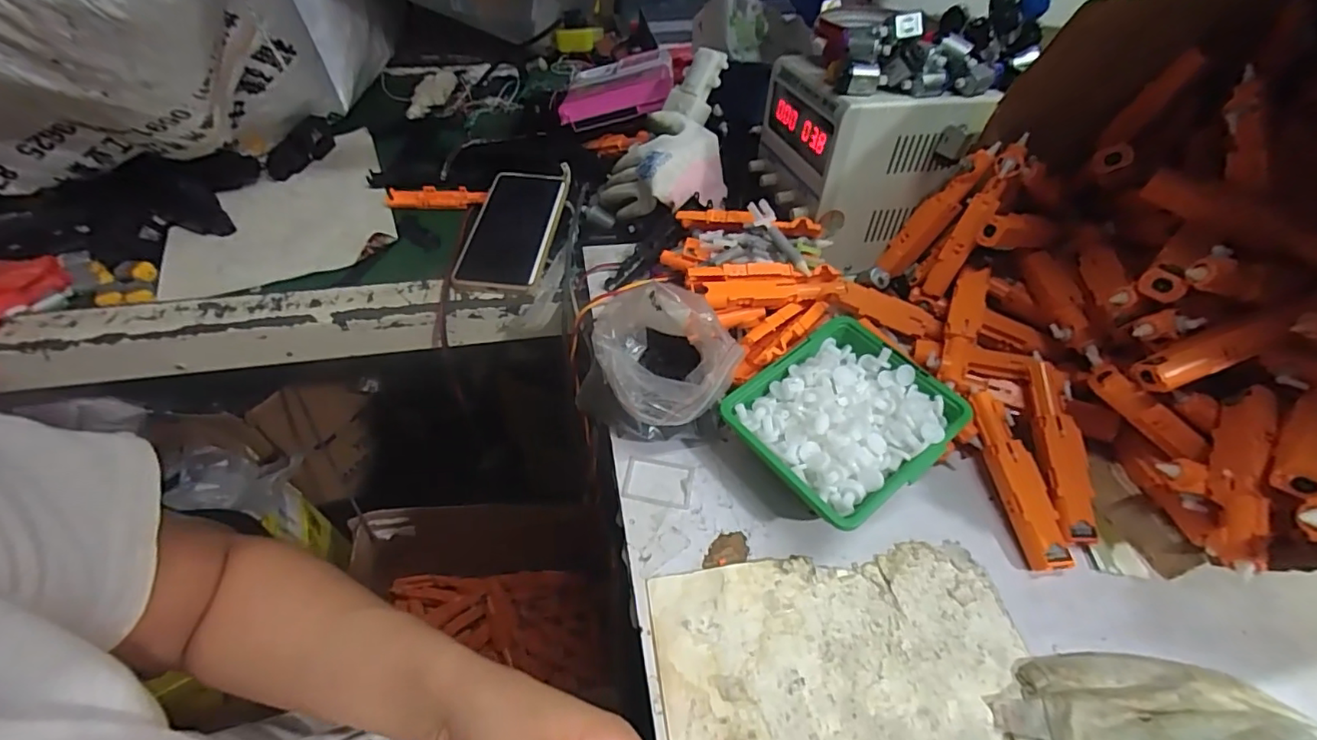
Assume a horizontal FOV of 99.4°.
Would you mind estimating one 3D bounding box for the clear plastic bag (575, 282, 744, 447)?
[{"bbox_3d":[-0.001,-0.001,0.380,0.099,0.085,0.081,24,54,16],"label":"clear plastic bag"}]

